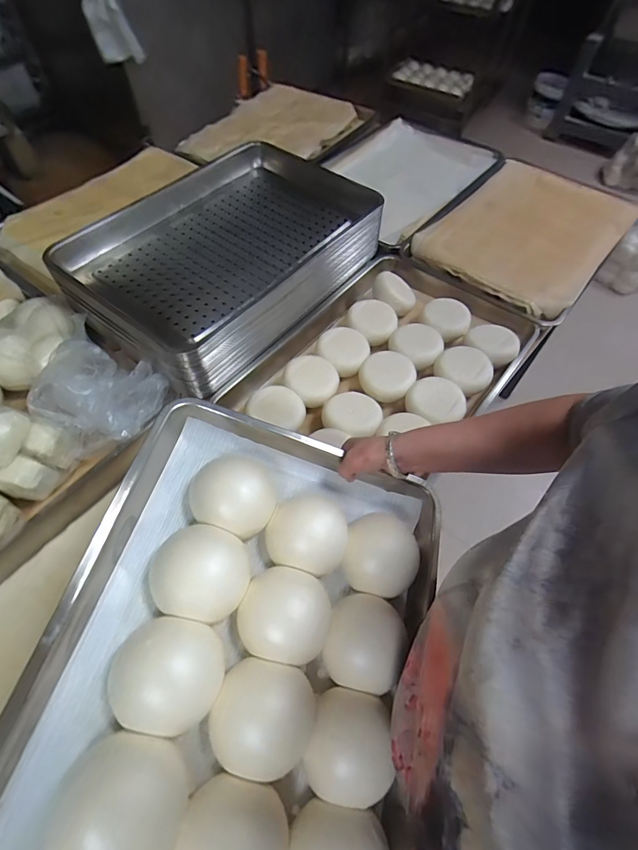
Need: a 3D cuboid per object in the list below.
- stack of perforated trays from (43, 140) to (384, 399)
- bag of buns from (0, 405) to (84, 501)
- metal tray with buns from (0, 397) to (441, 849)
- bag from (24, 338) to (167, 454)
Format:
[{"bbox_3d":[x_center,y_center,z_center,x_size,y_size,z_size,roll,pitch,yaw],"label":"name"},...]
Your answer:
[{"bbox_3d":[-0.180,-0.371,0.874,0.401,0.117,0.618,33,62,20],"label":"stack of perforated trays"},{"bbox_3d":[-0.478,0.036,0.640,0.168,0.134,0.116,14,58,9],"label":"bag of buns"},{"bbox_3d":[-0.074,0.275,0.423,0.403,0.064,0.579,19,56,-7],"label":"metal tray with buns"},{"bbox_3d":[-0.366,-0.052,0.690,0.145,0.106,0.168,19,59,12],"label":"bag"}]

